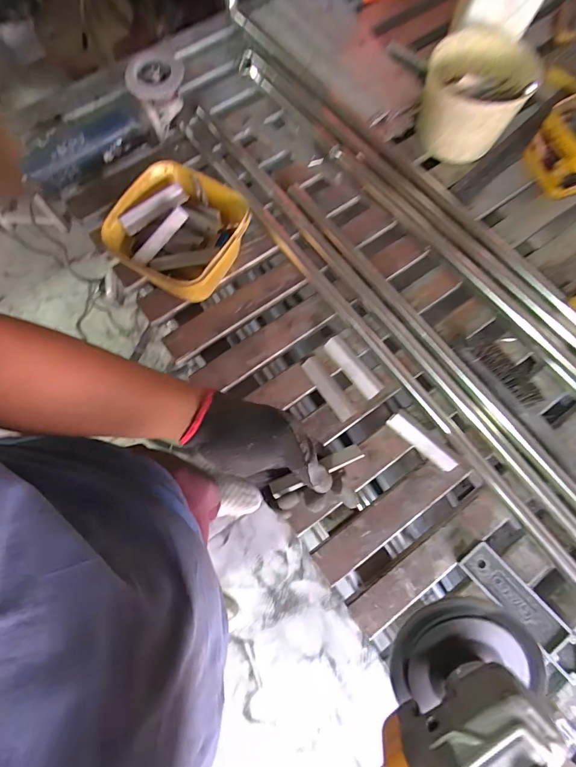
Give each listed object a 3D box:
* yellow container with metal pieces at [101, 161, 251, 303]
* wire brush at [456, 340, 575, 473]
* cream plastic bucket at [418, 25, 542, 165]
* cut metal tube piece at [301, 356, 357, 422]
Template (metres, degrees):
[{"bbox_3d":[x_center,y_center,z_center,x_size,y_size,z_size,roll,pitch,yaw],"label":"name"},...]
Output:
[{"bbox_3d":[-0.154,-0.218,0.602,0.181,0.098,0.167,28,75,5],"label":"yellow container with metal pieces"},{"bbox_3d":[0.337,0.034,0.558,0.037,0.041,0.238,-34,78,-11],"label":"wire brush"},{"bbox_3d":[0.295,-0.463,0.643,0.150,0.117,0.172,20,75,3],"label":"cream plastic bucket"},{"bbox_3d":[0.061,0.008,0.586,0.029,0.015,0.104,-35,79,-11],"label":"cut metal tube piece"}]

